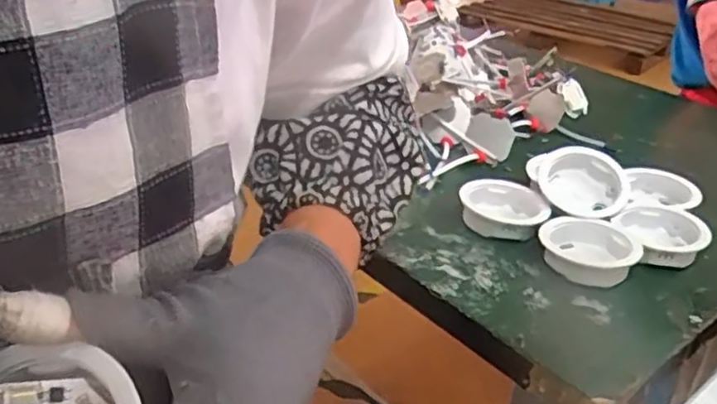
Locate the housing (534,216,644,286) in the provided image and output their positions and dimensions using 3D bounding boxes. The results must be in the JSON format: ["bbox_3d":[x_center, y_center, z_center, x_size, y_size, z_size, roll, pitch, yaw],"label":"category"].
[{"bbox_3d":[0.176,0.036,0.512,0.071,0.023,0.058,17,32,18],"label":"housing"}]

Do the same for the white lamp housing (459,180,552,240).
[{"bbox_3d":[0.119,0.007,0.551,0.069,0.026,0.068,4,31,-3],"label":"white lamp housing"}]

